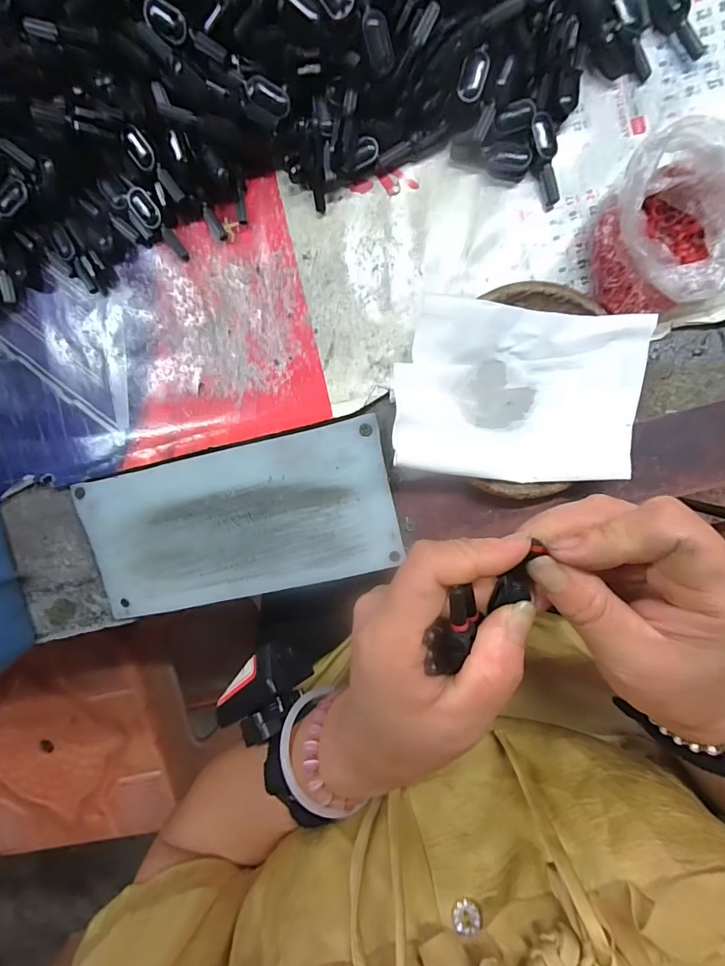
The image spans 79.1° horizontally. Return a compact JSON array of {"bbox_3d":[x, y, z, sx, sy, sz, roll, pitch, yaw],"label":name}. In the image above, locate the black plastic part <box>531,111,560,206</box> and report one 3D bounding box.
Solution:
[{"bbox_3d":[0.101,-0.177,0.242,0.014,0.007,0.043,-15,113,6],"label":"black plastic part"}]

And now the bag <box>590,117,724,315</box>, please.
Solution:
[{"bbox_3d":[0.161,-0.133,0.227,0.080,0.040,0.080,-1,96,5],"label":"bag"}]

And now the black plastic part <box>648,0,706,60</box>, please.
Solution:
[{"bbox_3d":[0.166,-0.243,0.230,0.015,0.011,0.041,-41,92,7],"label":"black plastic part"}]

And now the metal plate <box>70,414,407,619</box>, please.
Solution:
[{"bbox_3d":[-0.078,0.026,0.280,0.196,0.007,0.093,-13,95,6],"label":"metal plate"}]

